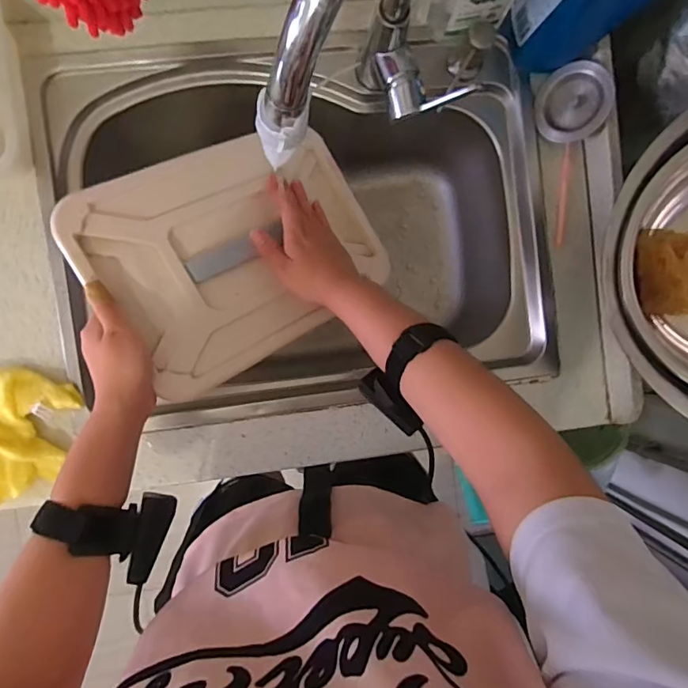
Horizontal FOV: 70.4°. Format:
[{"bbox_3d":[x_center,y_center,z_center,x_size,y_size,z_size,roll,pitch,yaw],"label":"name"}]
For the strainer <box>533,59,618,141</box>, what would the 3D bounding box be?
[{"bbox_3d":[0.263,-0.276,0.559,0.082,0.010,0.080,20,123,33],"label":"strainer"}]

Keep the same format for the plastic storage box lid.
[{"bbox_3d":[-0.099,-0.103,0.503,0.295,0.026,0.214,-34,96,-26],"label":"plastic storage box lid"}]

